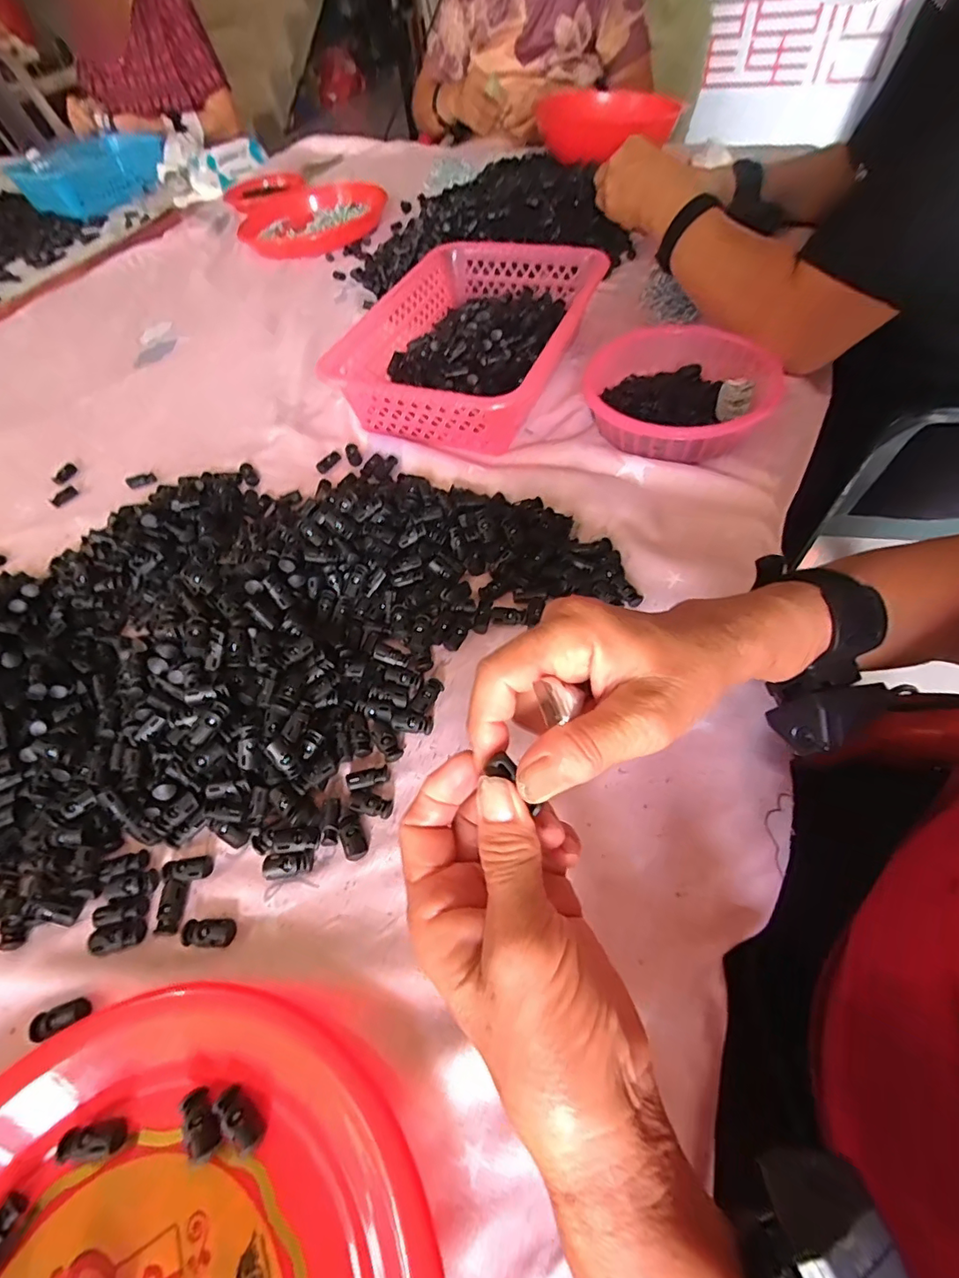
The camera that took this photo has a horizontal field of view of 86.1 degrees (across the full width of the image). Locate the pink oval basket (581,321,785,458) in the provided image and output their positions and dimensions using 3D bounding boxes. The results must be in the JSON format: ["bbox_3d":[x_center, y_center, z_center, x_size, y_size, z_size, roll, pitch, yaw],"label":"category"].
[{"bbox_3d":[0.194,-0.236,0.498,0.171,0.050,0.175,19,60,16],"label":"pink oval basket"}]

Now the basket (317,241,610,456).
[{"bbox_3d":[-0.012,-0.325,0.566,0.207,0.079,0.294,15,60,14],"label":"basket"}]

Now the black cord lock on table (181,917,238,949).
[{"bbox_3d":[-0.154,0.164,0.288,0.031,0.007,0.015,-1,57,4],"label":"black cord lock on table"}]

